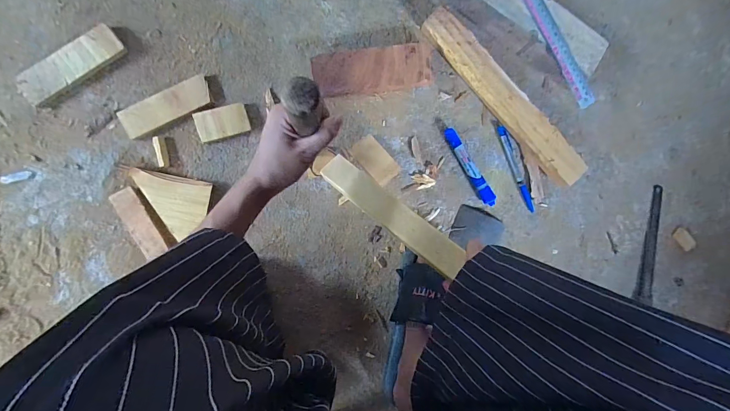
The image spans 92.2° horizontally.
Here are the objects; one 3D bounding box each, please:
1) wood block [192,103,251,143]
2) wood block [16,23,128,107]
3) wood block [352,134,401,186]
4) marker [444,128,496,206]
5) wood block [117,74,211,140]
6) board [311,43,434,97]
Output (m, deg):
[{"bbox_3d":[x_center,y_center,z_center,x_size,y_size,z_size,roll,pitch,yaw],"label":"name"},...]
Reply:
[{"bbox_3d":[-0.200,-0.117,0.495,0.069,0.014,0.042,-17,92,-8],"label":"wood block"},{"bbox_3d":[-0.392,-0.188,0.468,0.137,0.014,0.047,-38,95,-7],"label":"wood block"},{"bbox_3d":[0.015,-0.067,0.529,0.040,0.013,0.072,-42,96,-6],"label":"wood block"},{"bbox_3d":[0.163,-0.060,0.547,0.019,0.020,0.133,-31,94,-7],"label":"marker"},{"bbox_3d":[-0.274,-0.136,0.487,0.120,0.012,0.044,-28,94,-7],"label":"wood block"},{"bbox_3d":[0.013,-0.200,0.523,0.175,0.027,0.063,-9,91,-8],"label":"board"}]

